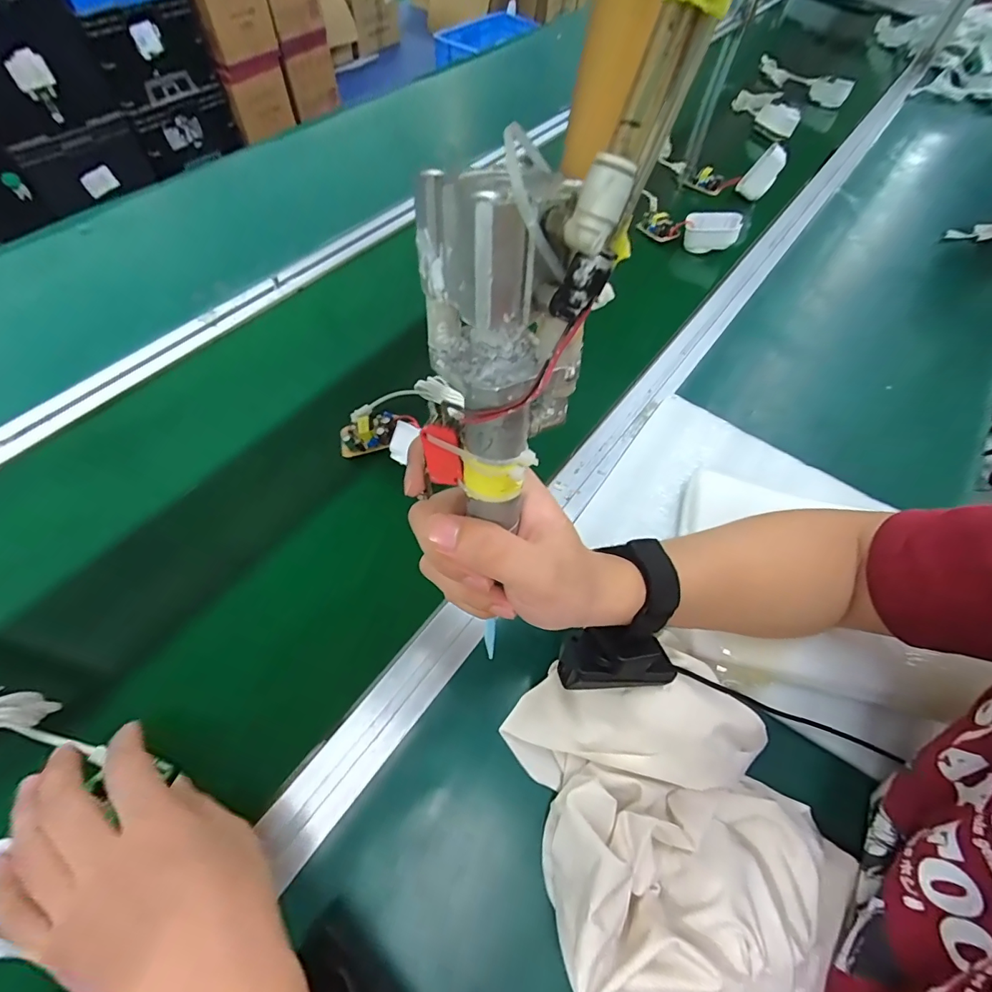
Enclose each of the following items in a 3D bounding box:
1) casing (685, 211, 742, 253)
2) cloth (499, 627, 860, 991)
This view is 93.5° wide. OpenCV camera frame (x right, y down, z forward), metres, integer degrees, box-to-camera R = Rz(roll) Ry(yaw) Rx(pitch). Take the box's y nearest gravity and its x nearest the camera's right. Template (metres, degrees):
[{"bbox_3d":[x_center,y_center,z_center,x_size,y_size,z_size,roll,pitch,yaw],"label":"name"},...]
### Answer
[{"bbox_3d":[0.302,-0.366,0.654,0.068,0.055,0.032,22,52,15],"label":"casing"},{"bbox_3d":[0.115,0.198,0.279,0.175,0.066,0.202,-12,51,-13],"label":"cloth"}]

